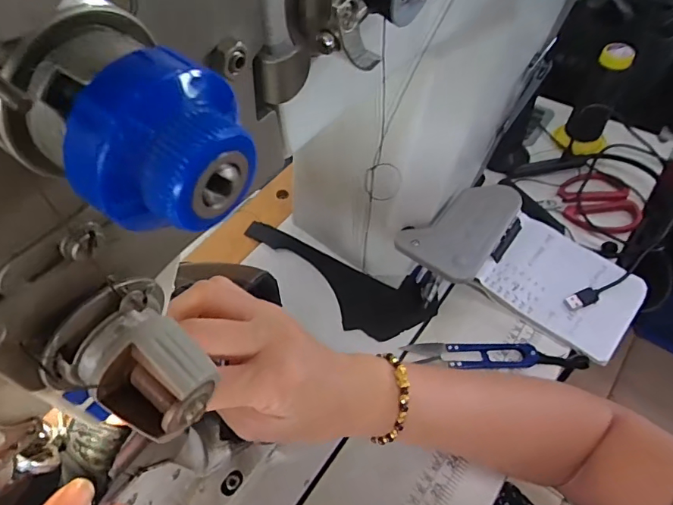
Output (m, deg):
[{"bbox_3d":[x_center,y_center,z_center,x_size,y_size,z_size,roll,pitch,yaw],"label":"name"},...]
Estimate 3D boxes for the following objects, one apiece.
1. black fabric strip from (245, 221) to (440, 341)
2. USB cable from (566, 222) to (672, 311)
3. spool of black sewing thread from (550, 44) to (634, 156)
[{"bbox_3d":[-0.005,0.027,0.467,0.204,0.007,0.073,20,57,17],"label":"black fabric strip"},{"bbox_3d":[0.296,0.005,0.464,0.175,0.030,0.019,-30,57,-18],"label":"USB cable"},{"bbox_3d":[0.293,-0.162,0.527,0.053,0.133,0.048,29,60,23],"label":"spool of black sewing thread"}]

